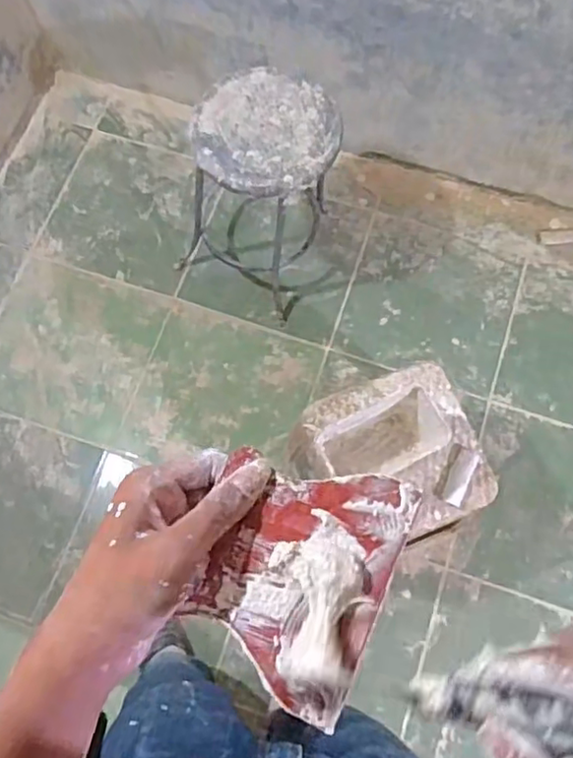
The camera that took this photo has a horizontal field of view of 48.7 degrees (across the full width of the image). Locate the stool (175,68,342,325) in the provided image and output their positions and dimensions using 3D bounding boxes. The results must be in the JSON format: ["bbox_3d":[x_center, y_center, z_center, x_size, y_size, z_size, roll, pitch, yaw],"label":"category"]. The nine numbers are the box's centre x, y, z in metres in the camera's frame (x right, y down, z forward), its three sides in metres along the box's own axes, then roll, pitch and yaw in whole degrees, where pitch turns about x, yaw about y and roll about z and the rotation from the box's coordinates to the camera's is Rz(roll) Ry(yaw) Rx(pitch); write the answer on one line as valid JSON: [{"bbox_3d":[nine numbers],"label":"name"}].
[{"bbox_3d":[-0.044,-0.391,1.359,0.276,0.463,0.271,1,72,-2],"label":"stool"}]

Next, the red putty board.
[{"bbox_3d":[0.008,0.095,0.319,0.087,0.026,0.117,24,74,8],"label":"red putty board"}]

